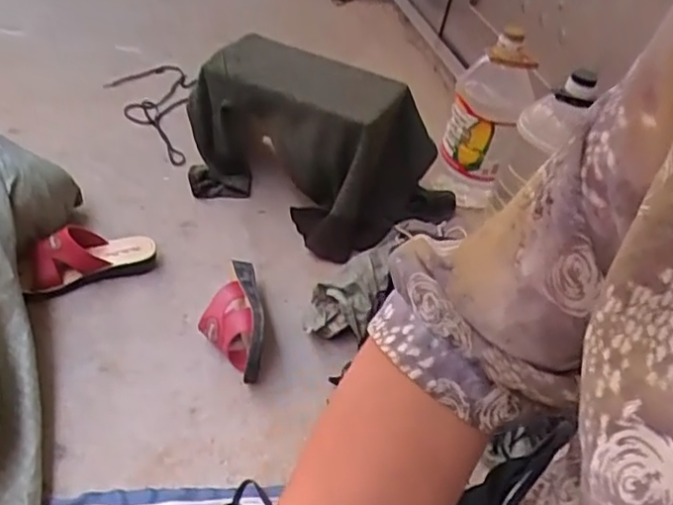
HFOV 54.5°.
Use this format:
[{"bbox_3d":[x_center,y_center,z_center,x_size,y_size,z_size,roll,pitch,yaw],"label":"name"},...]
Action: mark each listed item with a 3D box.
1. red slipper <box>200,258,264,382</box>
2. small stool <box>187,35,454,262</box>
[{"bbox_3d":[-0.166,0.098,1.019,0.090,0.085,0.233,1,41,-14],"label":"red slipper"},{"bbox_3d":[-0.048,-0.236,1.331,0.518,0.264,0.371,31,45,19],"label":"small stool"}]

